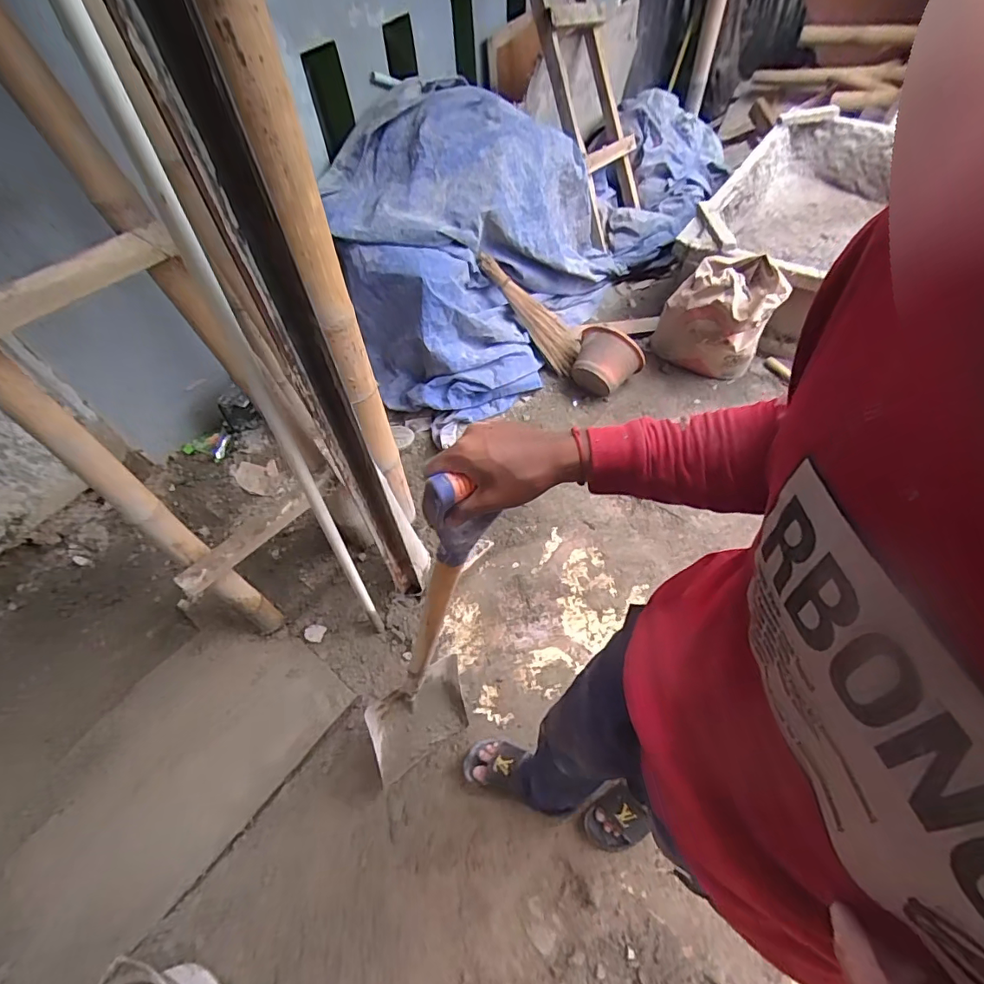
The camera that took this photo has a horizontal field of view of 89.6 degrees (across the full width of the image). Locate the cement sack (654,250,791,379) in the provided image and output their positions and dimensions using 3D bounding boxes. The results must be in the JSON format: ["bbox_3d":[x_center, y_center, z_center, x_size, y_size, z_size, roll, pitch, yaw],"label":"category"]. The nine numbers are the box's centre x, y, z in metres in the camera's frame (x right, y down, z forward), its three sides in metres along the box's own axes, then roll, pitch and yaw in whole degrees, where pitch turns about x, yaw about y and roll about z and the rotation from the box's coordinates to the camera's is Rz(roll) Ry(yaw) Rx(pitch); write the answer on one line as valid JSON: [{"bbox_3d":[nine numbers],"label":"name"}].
[{"bbox_3d":[0.727,-0.578,1.634,0.255,0.322,0.323,-41,63,-20],"label":"cement sack"}]

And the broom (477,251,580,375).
[{"bbox_3d":[0.132,-0.618,1.697,0.080,0.498,0.162,-20,49,37],"label":"broom"}]

